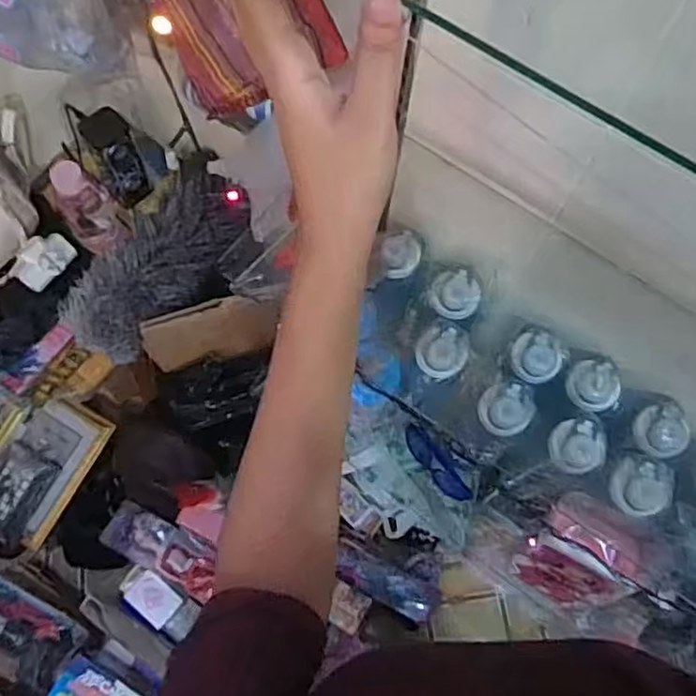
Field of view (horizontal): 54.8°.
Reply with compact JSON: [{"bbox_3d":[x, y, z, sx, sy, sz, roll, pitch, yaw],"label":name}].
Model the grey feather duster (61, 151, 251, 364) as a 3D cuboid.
[{"bbox_3d":[-0.300,-0.140,1.065,0.151,0.074,0.338,32,70,10],"label":"grey feather duster"}]

